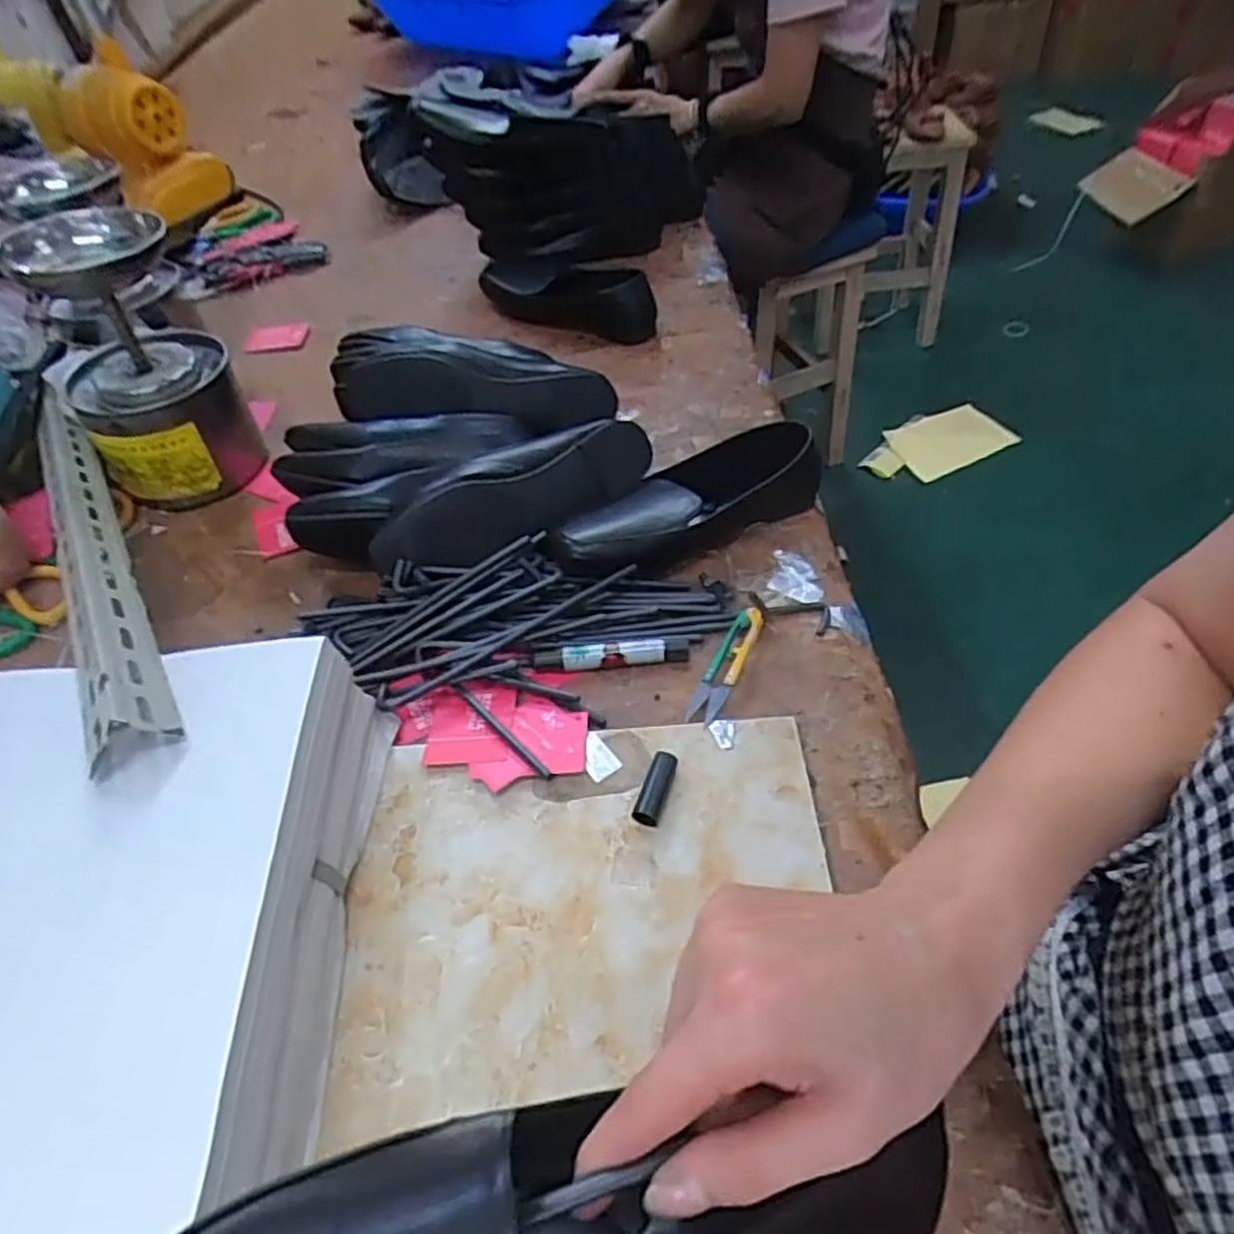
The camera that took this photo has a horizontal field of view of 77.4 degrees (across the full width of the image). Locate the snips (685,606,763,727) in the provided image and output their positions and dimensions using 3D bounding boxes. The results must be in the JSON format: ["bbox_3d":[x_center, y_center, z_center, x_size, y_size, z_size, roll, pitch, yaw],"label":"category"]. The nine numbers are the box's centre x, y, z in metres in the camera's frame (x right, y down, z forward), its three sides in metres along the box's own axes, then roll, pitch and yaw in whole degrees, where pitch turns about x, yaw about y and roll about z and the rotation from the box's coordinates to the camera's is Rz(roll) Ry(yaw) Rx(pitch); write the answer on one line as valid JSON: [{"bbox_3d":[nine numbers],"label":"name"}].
[{"bbox_3d":[0.076,0.030,0.529,0.023,0.015,0.098,18,53,20],"label":"snips"}]

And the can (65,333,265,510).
[{"bbox_3d":[-0.421,-0.183,0.734,0.140,0.121,0.123,-30,52,-18],"label":"can"}]

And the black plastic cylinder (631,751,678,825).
[{"bbox_3d":[0.023,0.101,0.466,0.016,0.013,0.051,12,51,16],"label":"black plastic cylinder"}]

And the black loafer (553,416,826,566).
[{"bbox_3d":[0.054,-0.092,0.615,0.227,0.056,0.081,-30,52,-19],"label":"black loafer"}]

